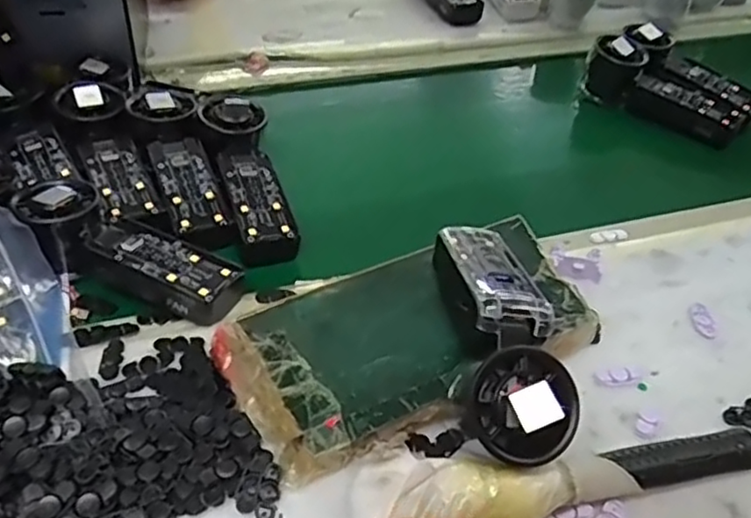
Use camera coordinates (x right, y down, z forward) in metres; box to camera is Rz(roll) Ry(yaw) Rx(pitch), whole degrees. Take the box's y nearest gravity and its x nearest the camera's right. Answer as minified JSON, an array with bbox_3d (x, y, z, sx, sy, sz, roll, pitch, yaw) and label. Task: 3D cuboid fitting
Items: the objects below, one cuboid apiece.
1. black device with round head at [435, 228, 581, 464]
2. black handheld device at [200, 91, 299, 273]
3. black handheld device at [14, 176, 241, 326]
[{"bbox_3d":[0.071,0.038,0.386,0.055,0.056,0.166,0,40,-4],"label":"black device with round head"},{"bbox_3d":[-0.097,-0.069,0.519,0.047,0.033,0.160,-11,58,-17],"label":"black handheld device"},{"bbox_3d":[-0.167,-0.008,0.457,0.154,0.048,0.052,22,43,20],"label":"black handheld device"}]

